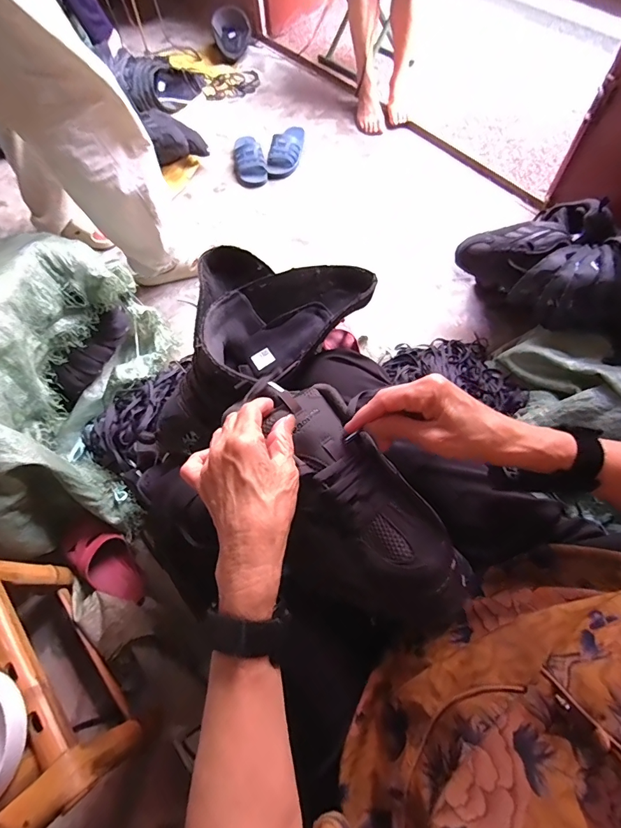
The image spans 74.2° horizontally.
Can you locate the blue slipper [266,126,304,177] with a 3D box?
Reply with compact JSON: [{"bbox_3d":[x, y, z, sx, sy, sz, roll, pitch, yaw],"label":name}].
[{"bbox_3d":[-0.079,-0.858,1.324,0.096,0.062,0.206,9,65,7],"label":"blue slipper"}]

